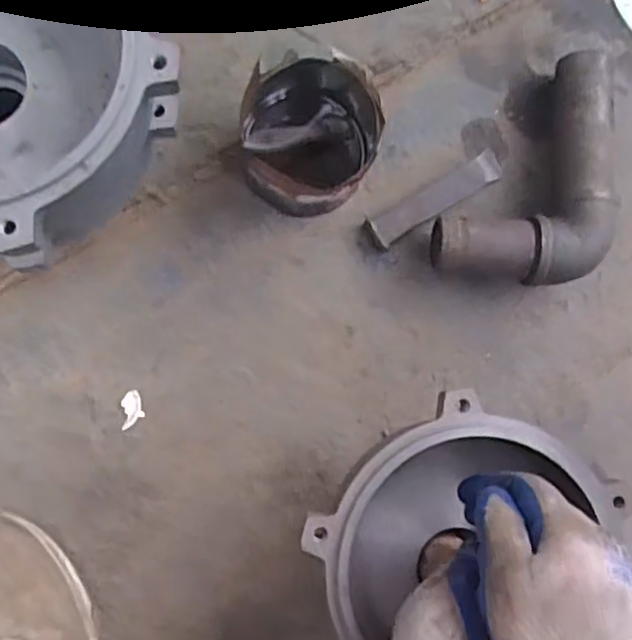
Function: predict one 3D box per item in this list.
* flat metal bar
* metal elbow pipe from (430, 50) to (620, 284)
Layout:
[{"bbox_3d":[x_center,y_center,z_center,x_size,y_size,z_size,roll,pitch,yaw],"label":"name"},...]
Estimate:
[{"bbox_3d":[0.099,-0.101,0.590,0.124,0.011,0.026,-32,87,-7],"label":"flat metal bar"},{"bbox_3d":[0.194,-0.103,0.584,0.115,0.056,0.213,38,82,0],"label":"metal elbow pipe"}]

